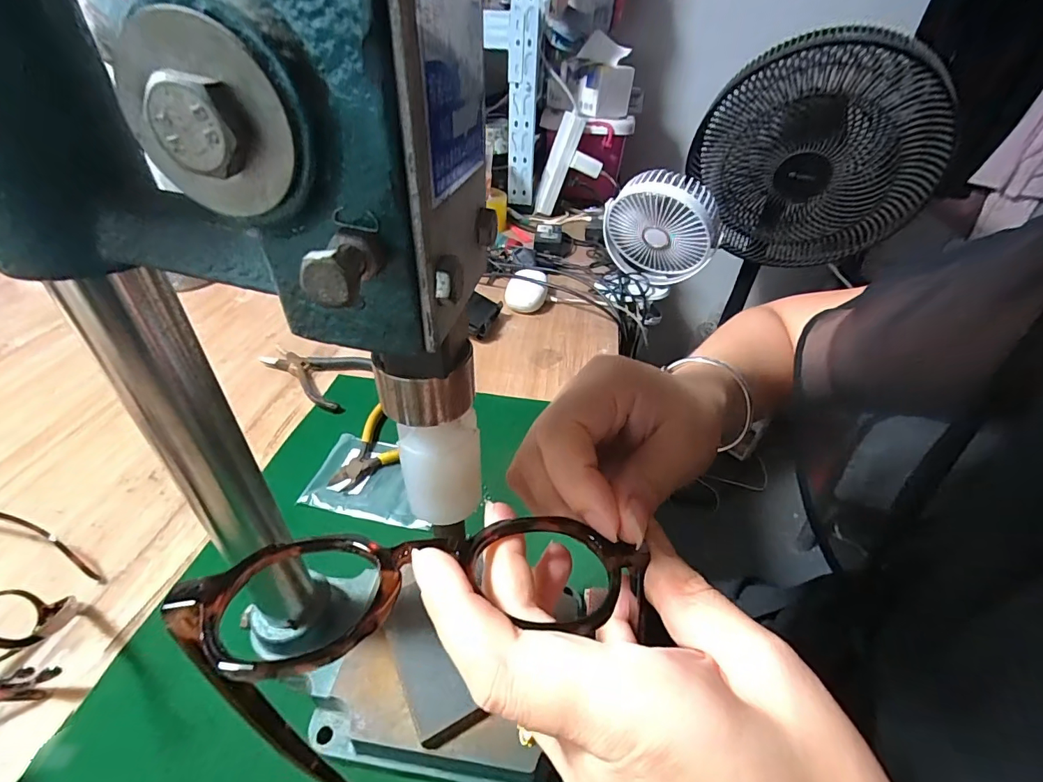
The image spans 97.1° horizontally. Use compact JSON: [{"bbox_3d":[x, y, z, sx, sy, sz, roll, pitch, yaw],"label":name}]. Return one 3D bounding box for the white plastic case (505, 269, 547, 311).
[{"bbox_3d":[0.008,-0.141,0.649,0.055,0.034,0.081,6,38,4],"label":"white plastic case"}]

